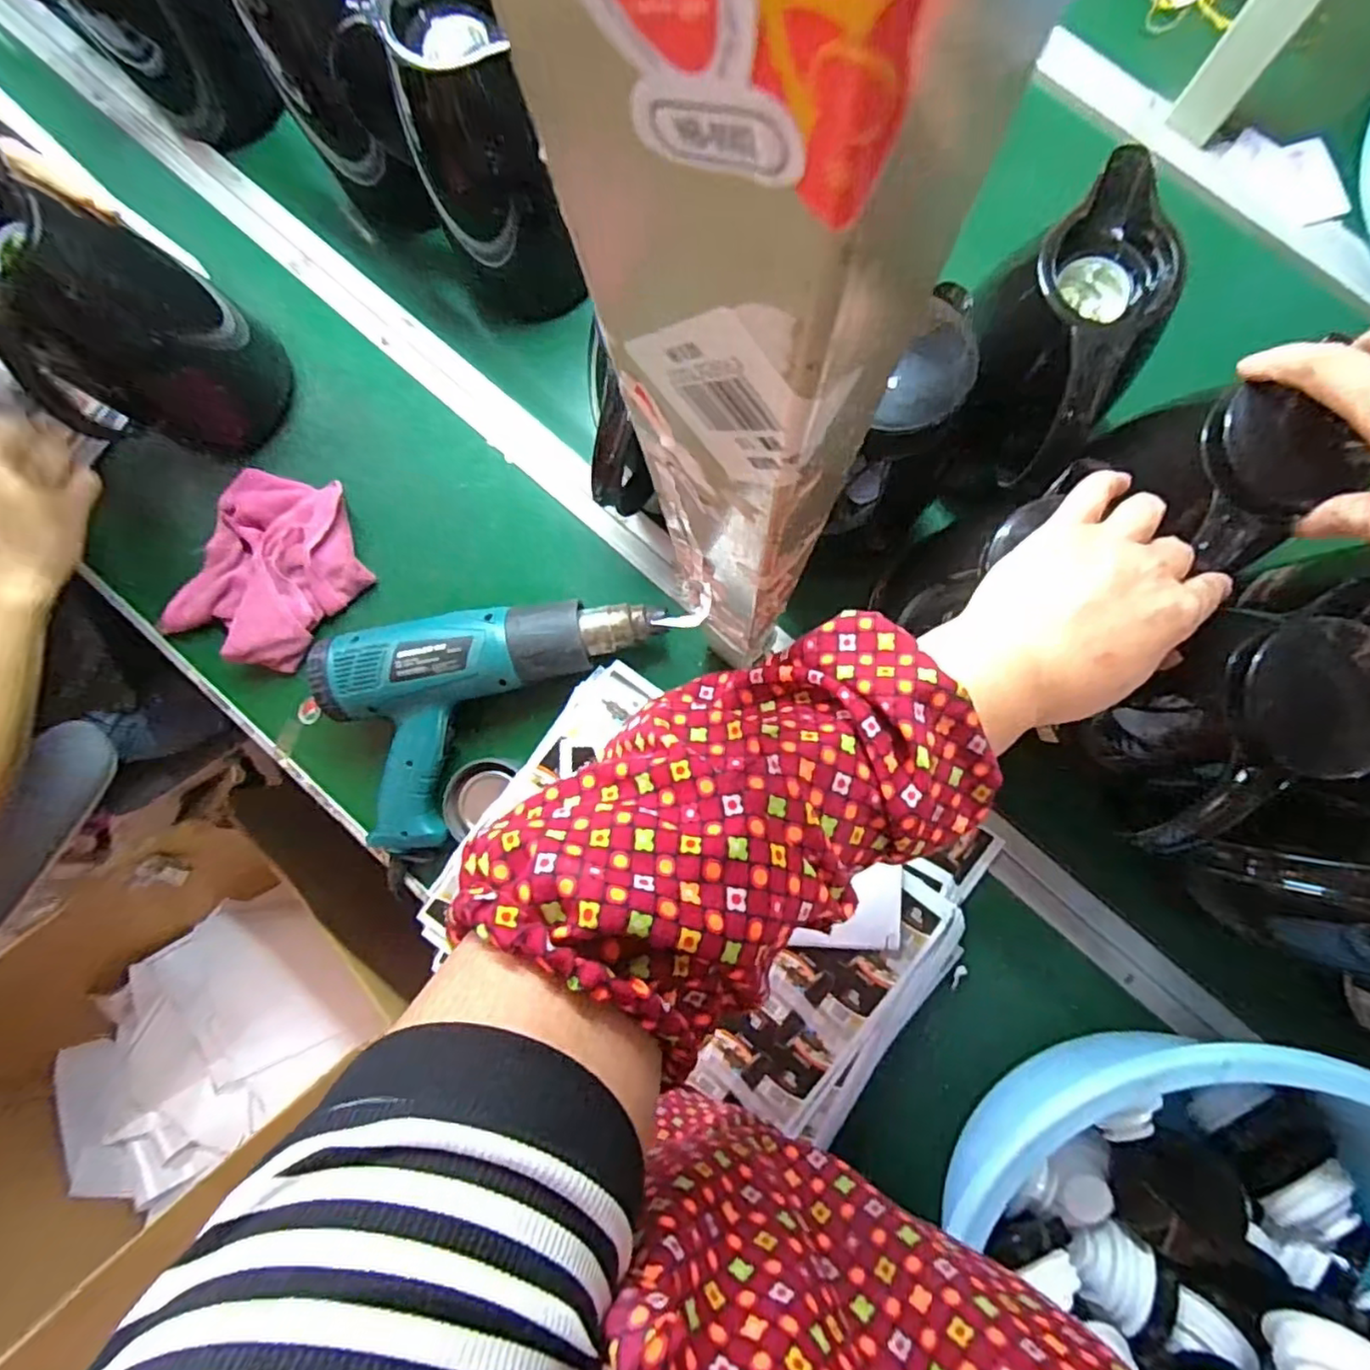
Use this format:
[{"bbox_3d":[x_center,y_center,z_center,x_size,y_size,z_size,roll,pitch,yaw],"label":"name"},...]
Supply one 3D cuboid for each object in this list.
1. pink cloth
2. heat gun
[{"bbox_3d":[-0.358,-0.101,0.577,0.156,0.043,0.168,20,87,2],"label":"pink cloth"},{"bbox_3d":[-0.143,0.026,0.524,0.264,0.064,0.174,-12,86,0],"label":"heat gun"}]

